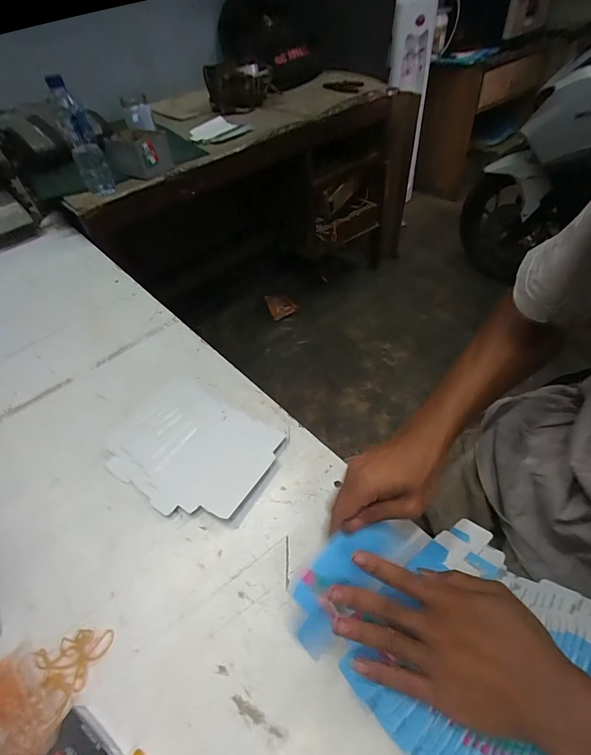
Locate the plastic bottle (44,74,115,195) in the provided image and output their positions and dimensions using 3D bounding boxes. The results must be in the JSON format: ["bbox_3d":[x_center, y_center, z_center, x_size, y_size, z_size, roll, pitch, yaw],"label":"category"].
[{"bbox_3d":[-0.491,-0.544,0.849,0.065,0.223,0.069,-23,50,-14],"label":"plastic bottle"}]

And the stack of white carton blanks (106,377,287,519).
[{"bbox_3d":[-0.144,0.091,0.505,0.221,0.008,0.163,25,55,25],"label":"stack of white carton blanks"}]

